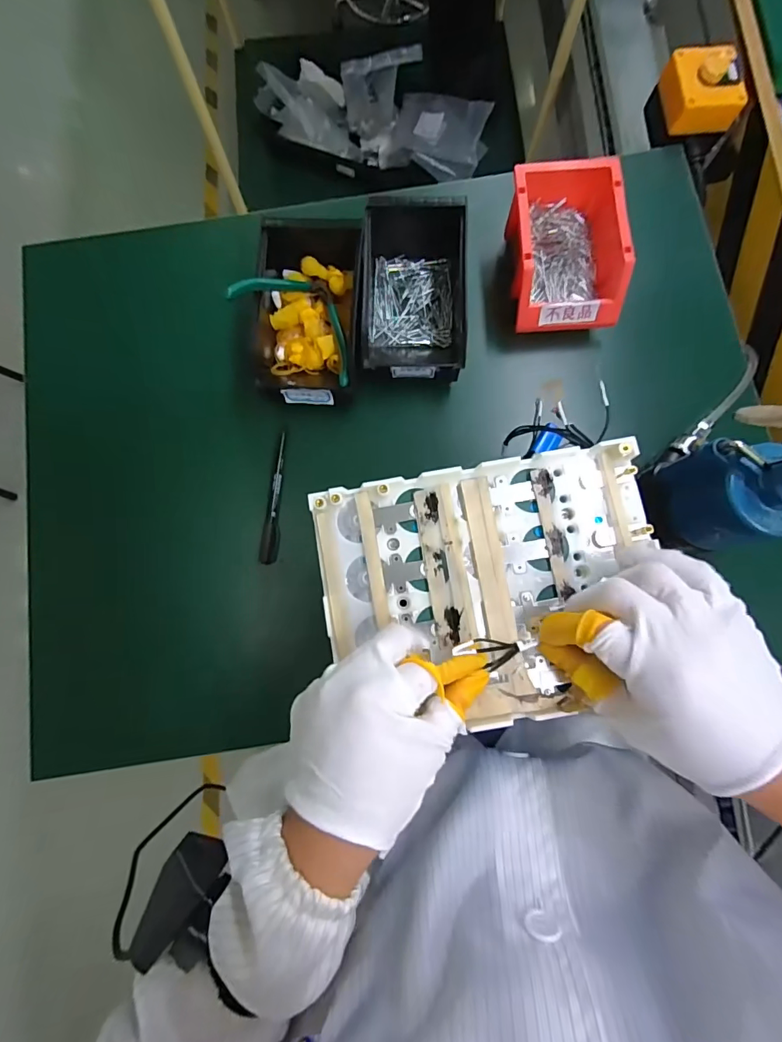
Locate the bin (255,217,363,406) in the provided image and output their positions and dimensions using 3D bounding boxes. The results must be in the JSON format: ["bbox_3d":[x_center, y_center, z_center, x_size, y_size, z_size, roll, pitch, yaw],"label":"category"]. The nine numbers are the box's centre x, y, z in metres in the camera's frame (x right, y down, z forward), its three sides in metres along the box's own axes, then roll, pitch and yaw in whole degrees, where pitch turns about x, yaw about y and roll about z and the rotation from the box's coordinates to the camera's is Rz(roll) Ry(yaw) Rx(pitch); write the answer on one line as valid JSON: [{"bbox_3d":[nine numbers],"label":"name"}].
[{"bbox_3d":[-0.086,-0.221,0.470,0.114,0.065,0.192,3,81,2],"label":"bin"}]

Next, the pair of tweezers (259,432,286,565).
[{"bbox_3d":[-0.125,-0.024,0.477,0.017,0.010,0.136,1,81,2],"label":"pair of tweezers"}]

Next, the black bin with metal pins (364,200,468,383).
[{"bbox_3d":[0.022,-0.248,0.483,0.105,0.081,0.203,1,81,2],"label":"black bin with metal pins"}]

